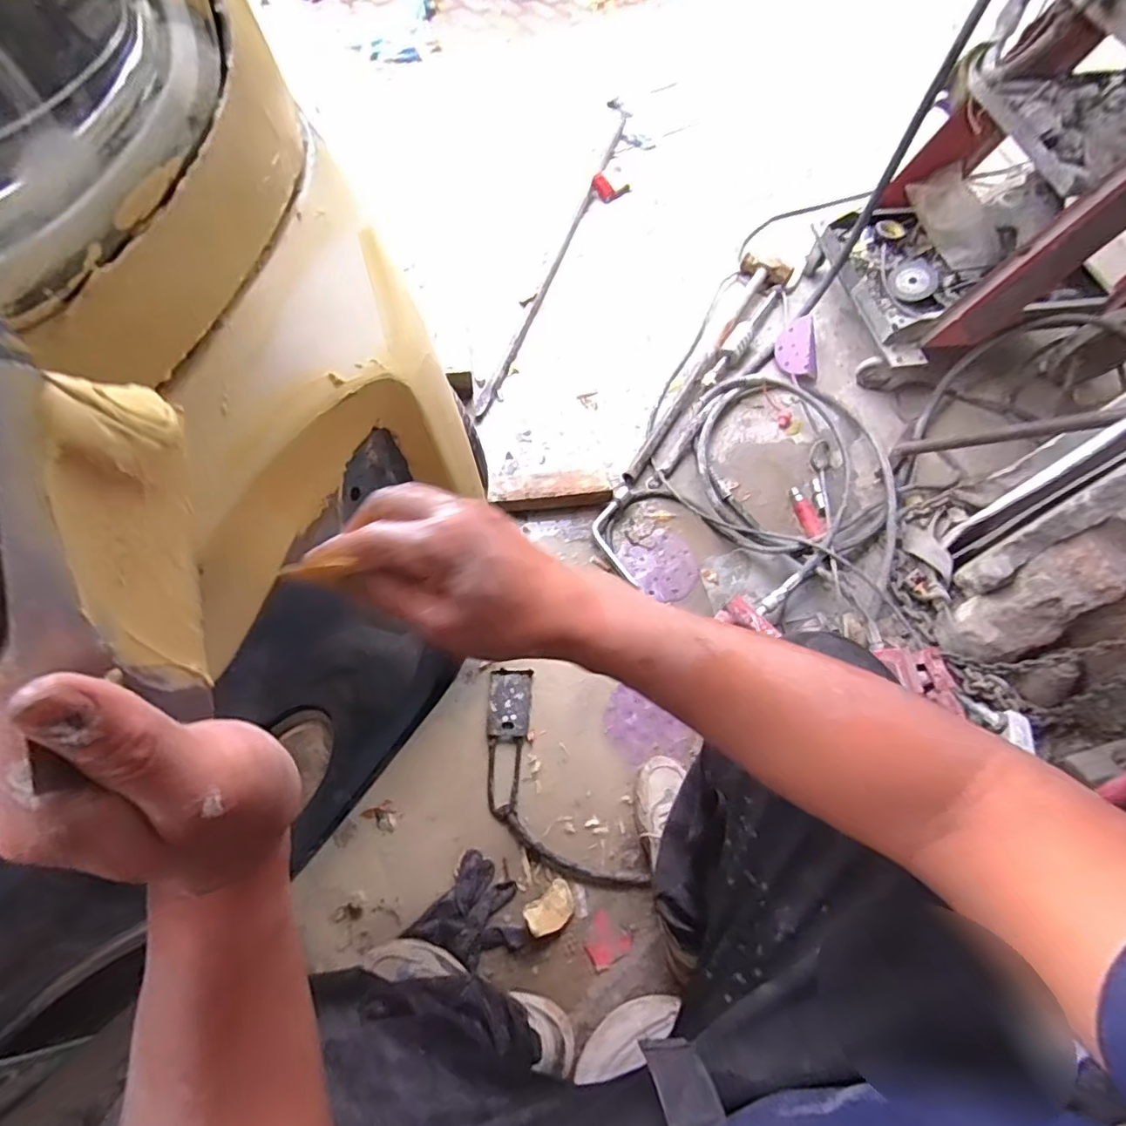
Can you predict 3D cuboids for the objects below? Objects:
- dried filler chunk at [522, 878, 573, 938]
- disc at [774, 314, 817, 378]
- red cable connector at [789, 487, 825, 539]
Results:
[{"bbox_3d":[-0.016,0.470,0.779,0.069,0.025,0.046,-35,71,-19],"label":"dried filler chunk"},{"bbox_3d":[0.504,-0.463,1.235,0.079,0.047,0.152,3,64,-2],"label":"disc"},{"bbox_3d":[0.455,-0.097,1.080,0.032,0.024,0.113,-9,65,-8],"label":"red cable connector"}]

